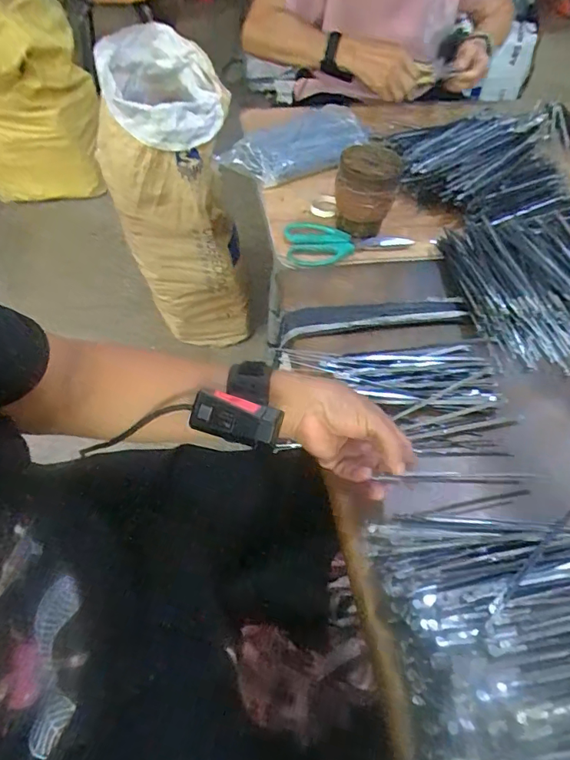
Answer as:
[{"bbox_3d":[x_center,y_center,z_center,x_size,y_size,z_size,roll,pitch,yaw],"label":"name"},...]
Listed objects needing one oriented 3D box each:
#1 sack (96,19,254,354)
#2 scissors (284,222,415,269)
[{"bbox_3d":[-0.276,-0.450,1.213,0.278,0.606,0.429,-11,55,-12],"label":"sack"},{"bbox_3d":[0.091,-0.199,0.701,0.182,0.015,0.081,-4,54,-7],"label":"scissors"}]

